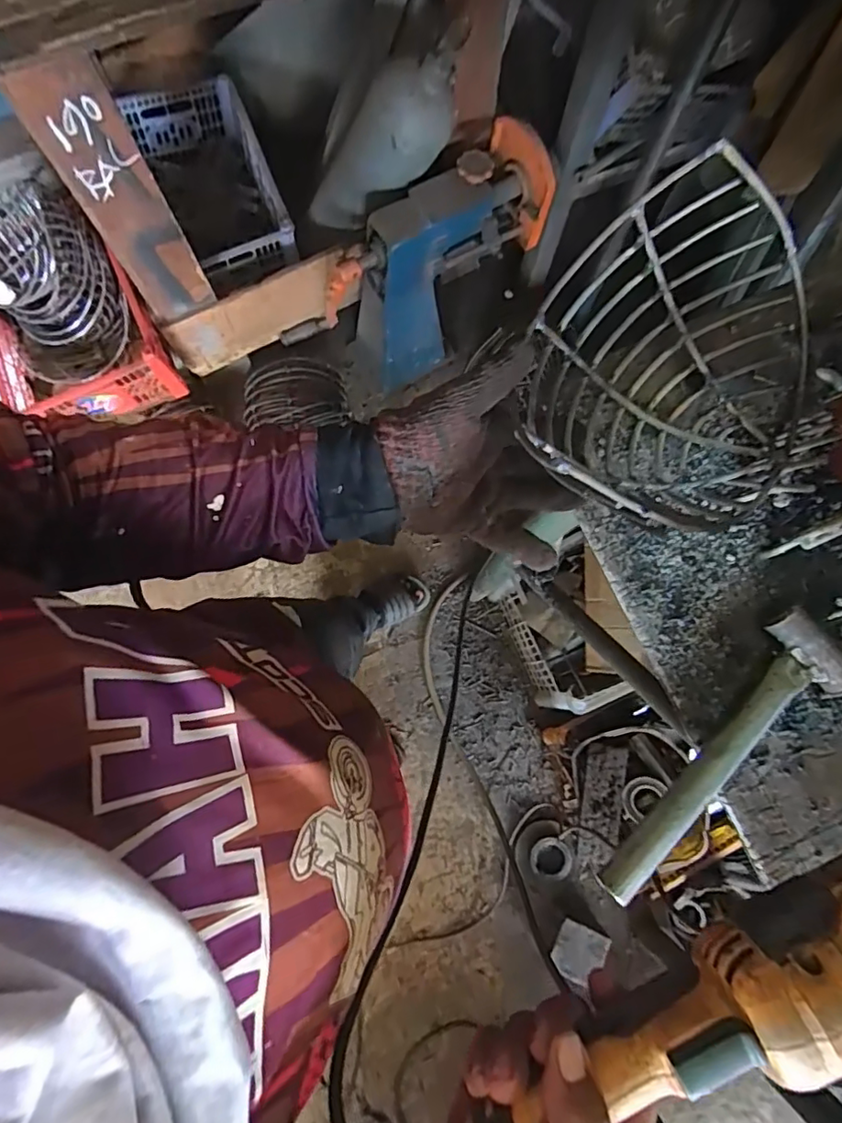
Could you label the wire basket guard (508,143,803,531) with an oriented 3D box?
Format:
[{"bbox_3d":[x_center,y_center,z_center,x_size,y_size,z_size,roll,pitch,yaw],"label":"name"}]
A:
[{"bbox_3d":[0.188,-0.138,0.408,0.213,0.118,0.206,0,79,-1],"label":"wire basket guard"}]

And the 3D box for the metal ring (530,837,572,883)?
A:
[{"bbox_3d":[0.275,0.634,1.193,0.084,0.032,0.082,0,79,-1],"label":"metal ring"}]

